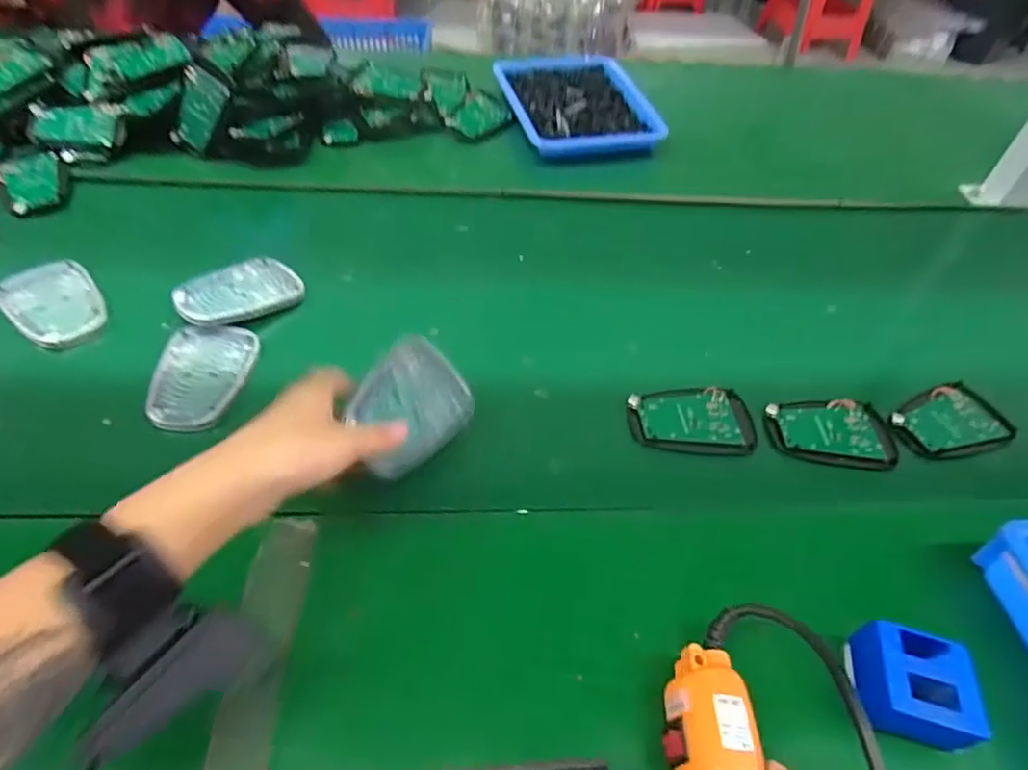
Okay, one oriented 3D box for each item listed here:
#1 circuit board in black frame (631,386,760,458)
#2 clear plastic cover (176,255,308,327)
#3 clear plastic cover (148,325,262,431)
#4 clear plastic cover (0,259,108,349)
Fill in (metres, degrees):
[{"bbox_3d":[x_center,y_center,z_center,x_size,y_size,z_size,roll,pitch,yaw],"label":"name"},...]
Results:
[{"bbox_3d":[0.141,0.026,0.485,0.099,0.008,0.064,6,46,1],"label":"circuit board in black frame"},{"bbox_3d":[-0.245,-0.084,0.537,0.099,0.016,0.072,-30,57,-28],"label":"clear plastic cover"},{"bbox_3d":[-0.244,-0.008,0.477,0.068,0.010,0.105,1,48,-4],"label":"clear plastic cover"},{"bbox_3d":[-0.394,-0.070,0.520,0.065,0.014,0.109,-33,59,-30],"label":"clear plastic cover"}]

